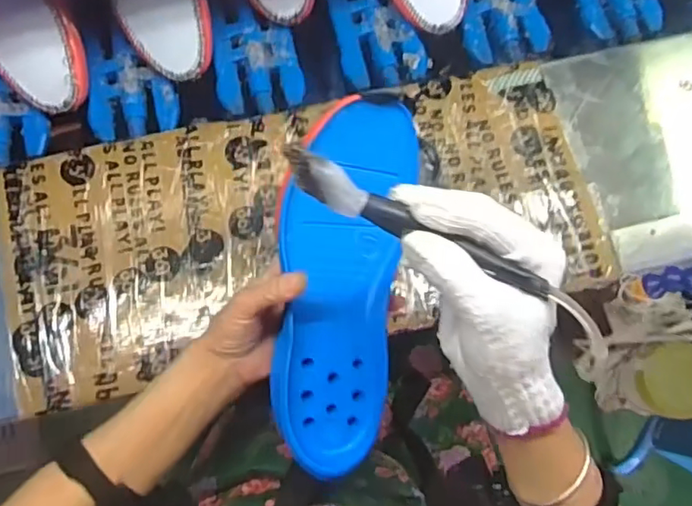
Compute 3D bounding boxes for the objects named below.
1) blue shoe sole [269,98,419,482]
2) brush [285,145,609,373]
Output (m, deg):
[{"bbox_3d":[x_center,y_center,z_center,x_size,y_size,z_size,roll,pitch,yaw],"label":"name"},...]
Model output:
[{"bbox_3d":[-0.006,0.023,0.435,0.092,0.024,0.272,7,91,0],"label":"blue shoe sole"},{"bbox_3d":[0.051,-0.010,0.334,0.187,0.029,0.019,27,78,-7],"label":"brush"}]

